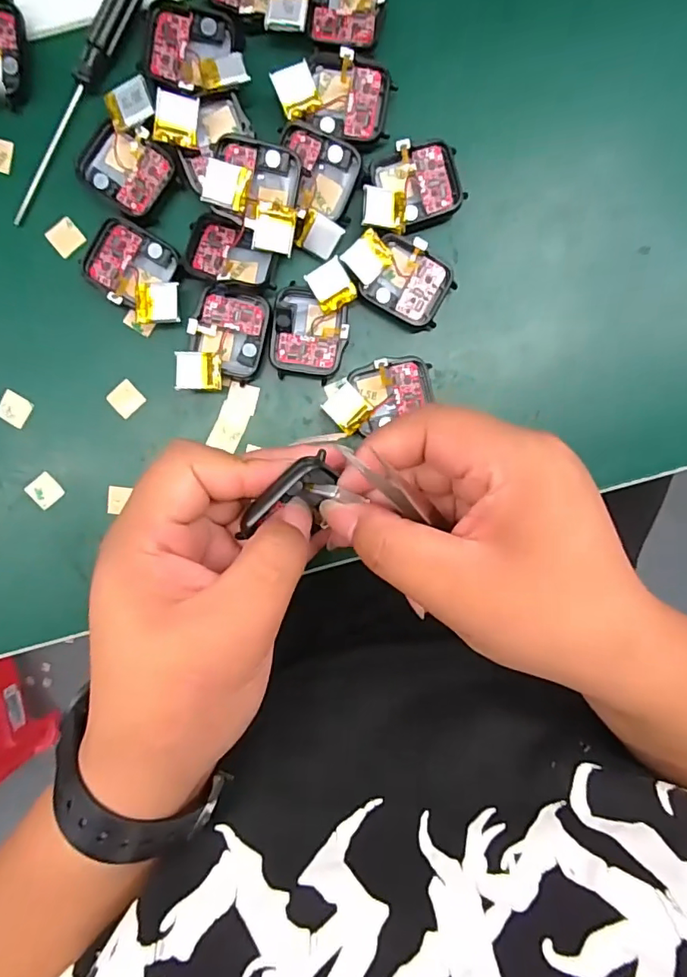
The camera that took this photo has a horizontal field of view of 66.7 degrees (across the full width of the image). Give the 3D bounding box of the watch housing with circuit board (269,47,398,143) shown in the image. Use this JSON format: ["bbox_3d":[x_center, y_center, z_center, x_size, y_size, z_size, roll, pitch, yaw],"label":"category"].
[{"bbox_3d":[-0.004,-0.194,0.255,0.055,0.010,0.035,10,96,-3],"label":"watch housing with circuit board"}]

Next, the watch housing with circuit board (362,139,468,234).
[{"bbox_3d":[0.033,-0.151,0.260,0.052,0.011,0.038,-17,97,0],"label":"watch housing with circuit board"}]

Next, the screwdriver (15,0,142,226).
[{"bbox_3d":[-0.133,-0.193,0.255,0.012,0.010,0.131,33,94,-5],"label":"screwdriver"}]

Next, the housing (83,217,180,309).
[{"bbox_3d":[-0.108,-0.112,0.265,0.042,0.011,0.037,27,95,-5],"label":"housing"}]

